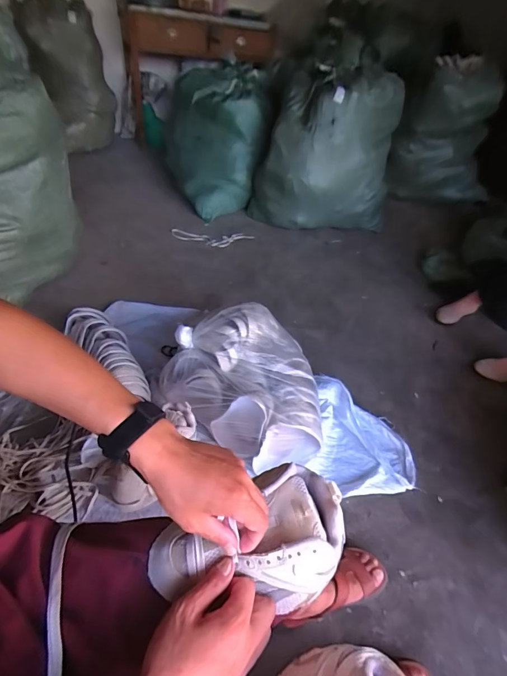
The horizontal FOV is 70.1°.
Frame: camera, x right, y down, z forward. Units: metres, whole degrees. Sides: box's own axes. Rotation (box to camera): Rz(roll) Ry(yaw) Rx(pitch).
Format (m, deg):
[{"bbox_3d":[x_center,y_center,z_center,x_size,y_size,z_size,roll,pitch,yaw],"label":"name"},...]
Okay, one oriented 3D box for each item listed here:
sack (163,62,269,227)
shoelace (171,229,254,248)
[{"bbox_3d":[-0.175,-0.895,1.724,0.469,0.605,0.332,-4,45,-12],"label":"sack"},{"bbox_3d":[-0.192,-0.475,1.723,0.385,0.020,0.126,0,47,-7],"label":"shoelace"}]

